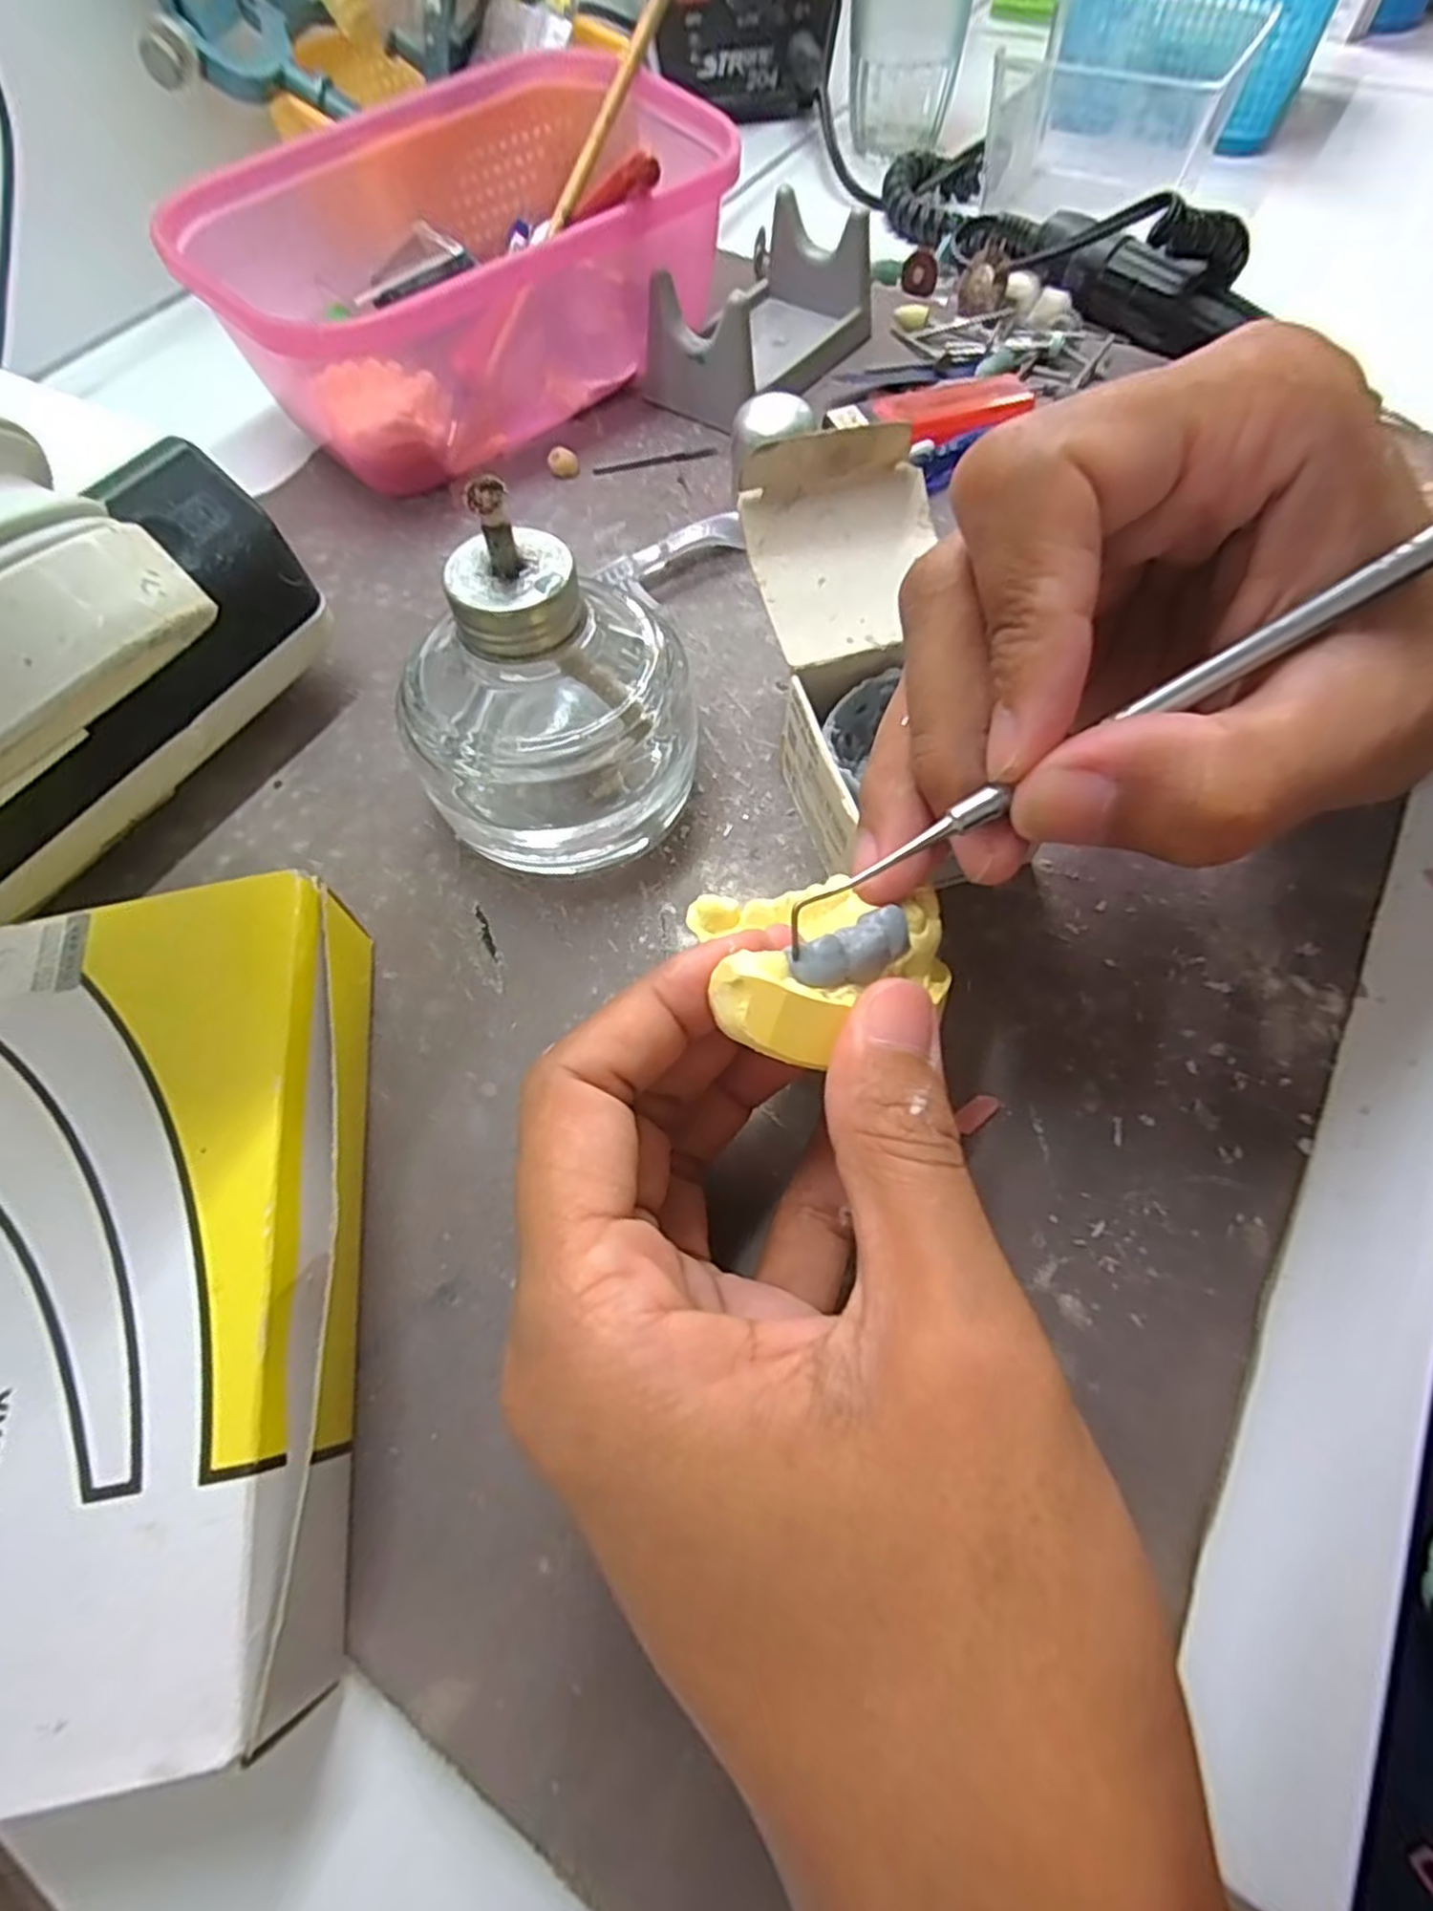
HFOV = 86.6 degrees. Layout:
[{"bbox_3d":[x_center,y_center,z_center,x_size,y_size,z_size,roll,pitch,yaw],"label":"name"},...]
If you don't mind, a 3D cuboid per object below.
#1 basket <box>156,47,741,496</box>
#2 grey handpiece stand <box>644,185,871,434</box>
[{"bbox_3d":[-0.086,-0.263,0.296,0.193,0.072,0.121,-39,67,-15],"label":"basket"},{"bbox_3d":[0.017,-0.261,0.306,0.055,0.039,0.094,33,69,18],"label":"grey handpiece stand"}]

